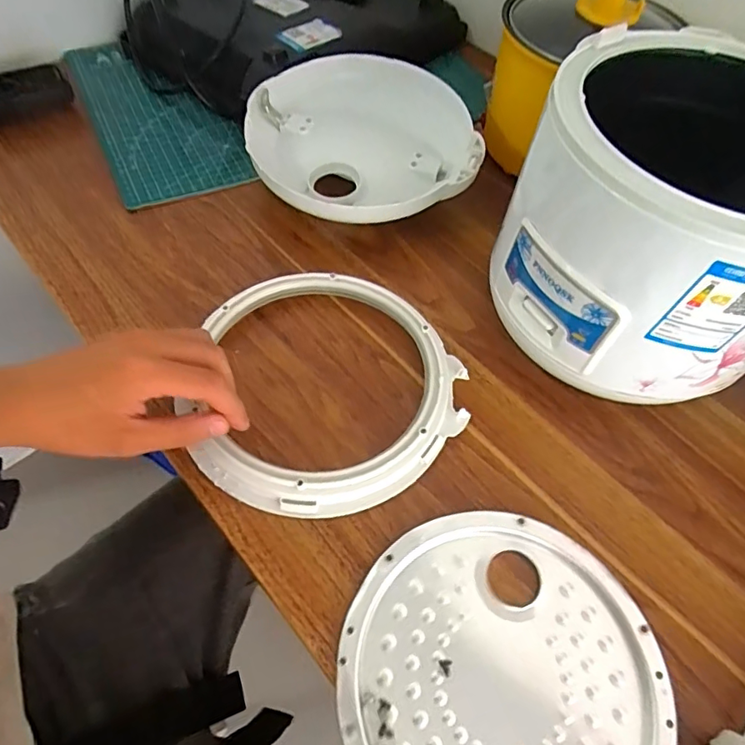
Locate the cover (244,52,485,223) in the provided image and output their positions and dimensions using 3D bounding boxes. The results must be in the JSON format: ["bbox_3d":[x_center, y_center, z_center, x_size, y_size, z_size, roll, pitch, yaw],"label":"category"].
[{"bbox_3d":[-0.016,-0.225,0.487,0.194,0.045,0.206,-17,60,-15],"label":"cover"}]

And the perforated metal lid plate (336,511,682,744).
[{"bbox_3d":[0.074,0.170,0.291,0.175,0.010,0.171,2,57,-3],"label":"perforated metal lid plate"}]

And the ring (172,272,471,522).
[{"bbox_3d":[-0.040,0.006,0.378,0.194,0.020,0.192,2,57,-3],"label":"ring"}]

